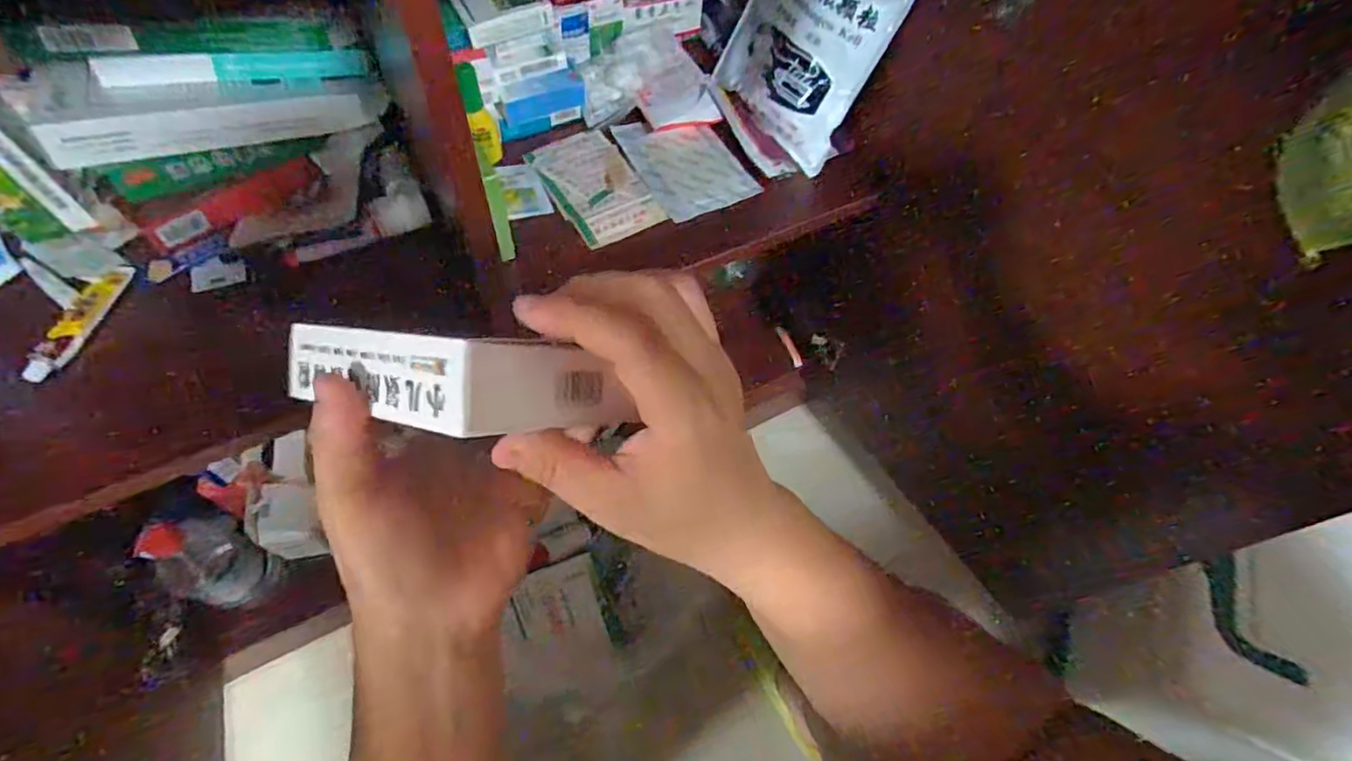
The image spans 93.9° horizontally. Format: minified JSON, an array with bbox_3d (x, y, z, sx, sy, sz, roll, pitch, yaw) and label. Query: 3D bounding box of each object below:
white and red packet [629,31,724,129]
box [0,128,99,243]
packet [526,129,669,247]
[{"bbox_3d":[-0.009,-0.308,0.649,0.077,0.017,0.116,-22,74,-13],"label":"white and red packet"},{"bbox_3d":[-0.509,-0.146,0.480,0.058,0.106,0.012,-23,61,-14],"label":"box"},{"bbox_3d":[-0.076,-0.184,0.597,0.084,0.004,0.132,-27,68,-17],"label":"packet"}]

